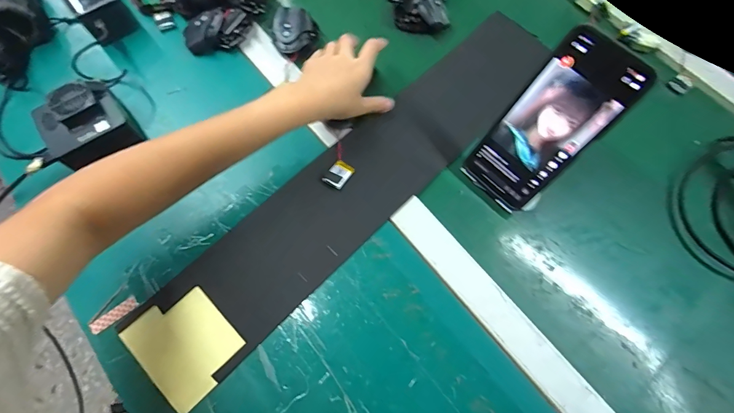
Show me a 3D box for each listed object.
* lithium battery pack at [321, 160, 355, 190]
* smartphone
[{"bbox_3d":[-0.031,-0.035,0.415,0.024,0.004,0.032,35,72,11],"label":"lithium battery pack"},{"bbox_3d":[0.173,-0.076,0.365,0.081,0.173,0.005,45,42,13],"label":"smartphone"}]

